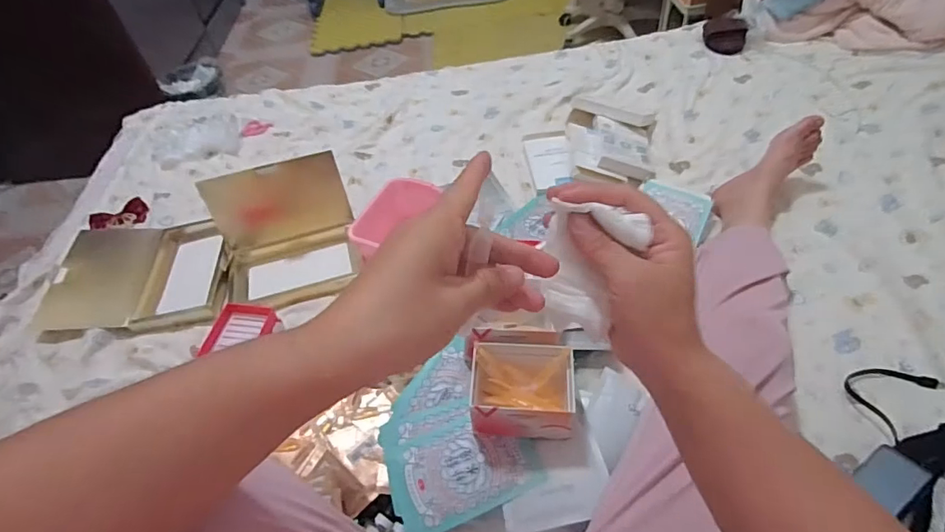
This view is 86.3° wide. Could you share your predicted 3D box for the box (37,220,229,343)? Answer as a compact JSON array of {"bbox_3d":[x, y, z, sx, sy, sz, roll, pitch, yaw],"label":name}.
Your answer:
[{"bbox_3d":[-0.556,0.016,0.867,0.277,0.080,0.250,-13,48,-5],"label":"box"}]

